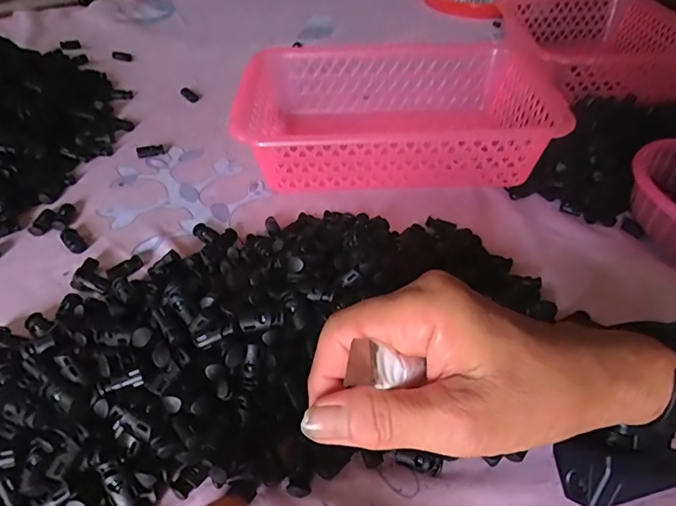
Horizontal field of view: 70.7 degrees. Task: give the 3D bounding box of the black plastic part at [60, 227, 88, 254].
[{"bbox_3d":[-0.228,-0.011,0.410,0.015,0.007,0.033,-33,55,-32],"label":"black plastic part"}]

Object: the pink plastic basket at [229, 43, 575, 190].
[{"bbox_3d":[0.054,-0.144,0.510,0.301,0.094,0.201,3,44,-2],"label":"pink plastic basket"}]

